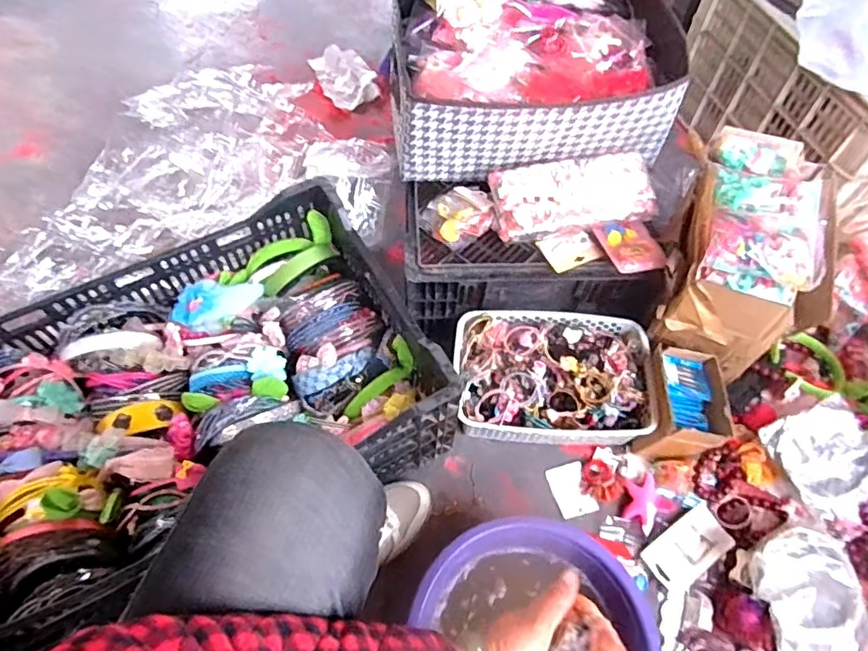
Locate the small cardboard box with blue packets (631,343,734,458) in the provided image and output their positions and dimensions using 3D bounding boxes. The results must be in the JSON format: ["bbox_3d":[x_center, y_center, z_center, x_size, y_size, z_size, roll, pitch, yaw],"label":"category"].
[{"bbox_3d":[0.364,0.116,0.832,0.109,0.090,0.138,8,60,3],"label":"small cardboard box with blue packets"}]

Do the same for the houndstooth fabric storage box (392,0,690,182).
[{"bbox_3d":[0.149,-0.414,0.894,0.403,0.151,0.360,-3,60,-4],"label":"houndstooth fabric storage box"}]

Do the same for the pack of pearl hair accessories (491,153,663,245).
[{"bbox_3d":[0.200,-0.191,0.828,0.237,0.068,0.106,-10,61,-7],"label":"pack of pearl hair accessories"}]

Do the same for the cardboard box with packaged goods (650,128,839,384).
[{"bbox_3d":[0.451,-0.129,0.830,0.188,0.179,0.324,15,61,7],"label":"cardboard box with packaged goods"}]

